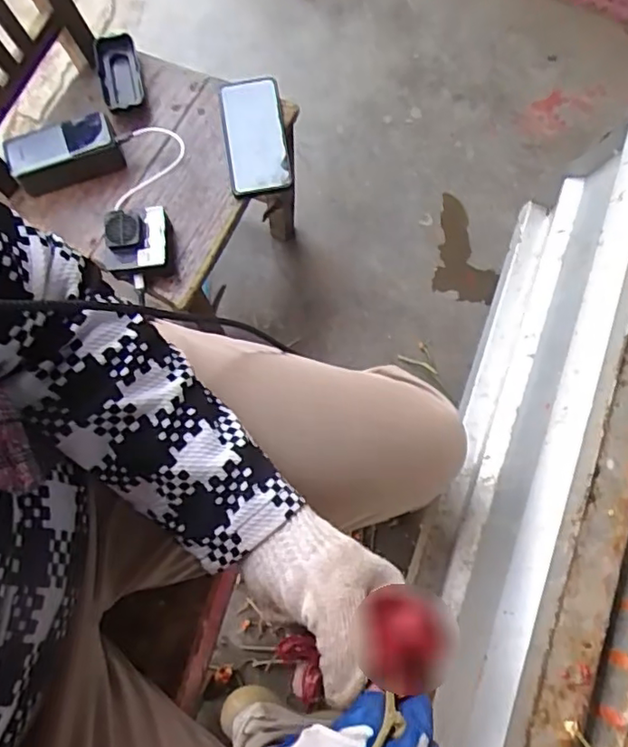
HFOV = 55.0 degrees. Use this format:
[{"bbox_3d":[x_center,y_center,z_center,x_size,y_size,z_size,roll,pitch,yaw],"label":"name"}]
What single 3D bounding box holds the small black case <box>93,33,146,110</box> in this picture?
[{"bbox_3d":[-0.241,-0.373,0.749,0.050,0.080,0.024,-14,39,-15],"label":"small black case"}]

